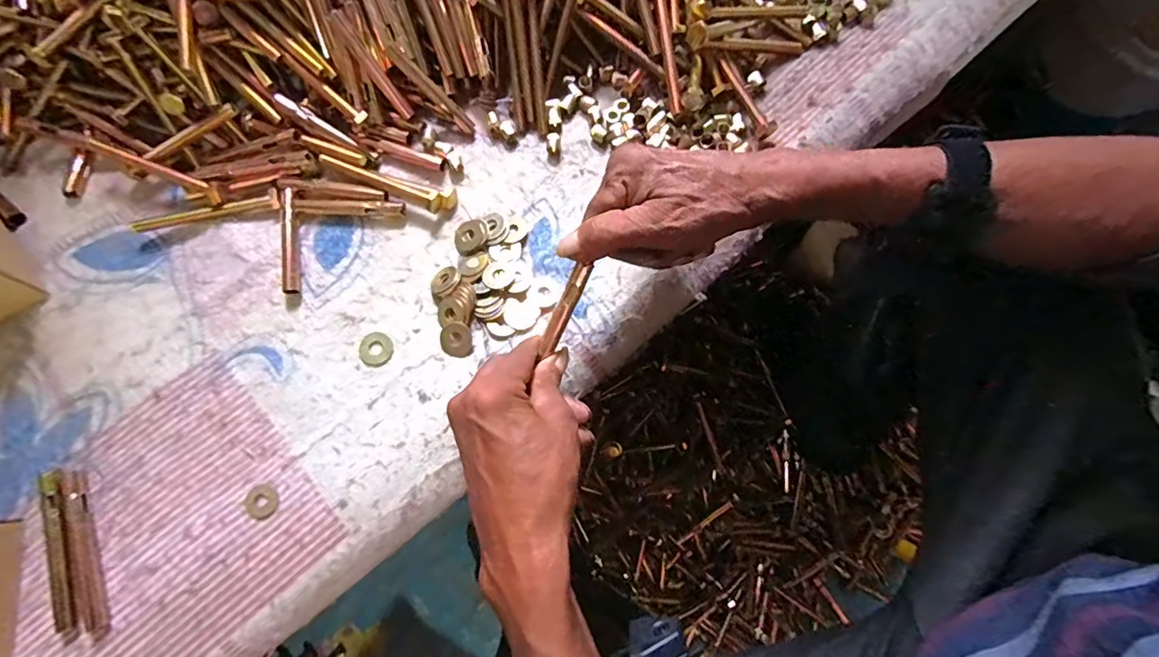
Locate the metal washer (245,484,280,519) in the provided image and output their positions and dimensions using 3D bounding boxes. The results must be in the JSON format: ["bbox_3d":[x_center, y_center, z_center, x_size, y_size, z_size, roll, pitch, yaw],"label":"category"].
[{"bbox_3d":[-0.218,0.119,0.357,0.021,0.004,0.022,0,75,1],"label":"metal washer"}]

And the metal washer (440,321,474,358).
[{"bbox_3d":[-0.092,0.009,0.388,0.024,0.006,0.026,0,75,1],"label":"metal washer"}]

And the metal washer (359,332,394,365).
[{"bbox_3d":[-0.153,0.015,0.390,0.025,0.004,0.025,0,75,1],"label":"metal washer"}]

